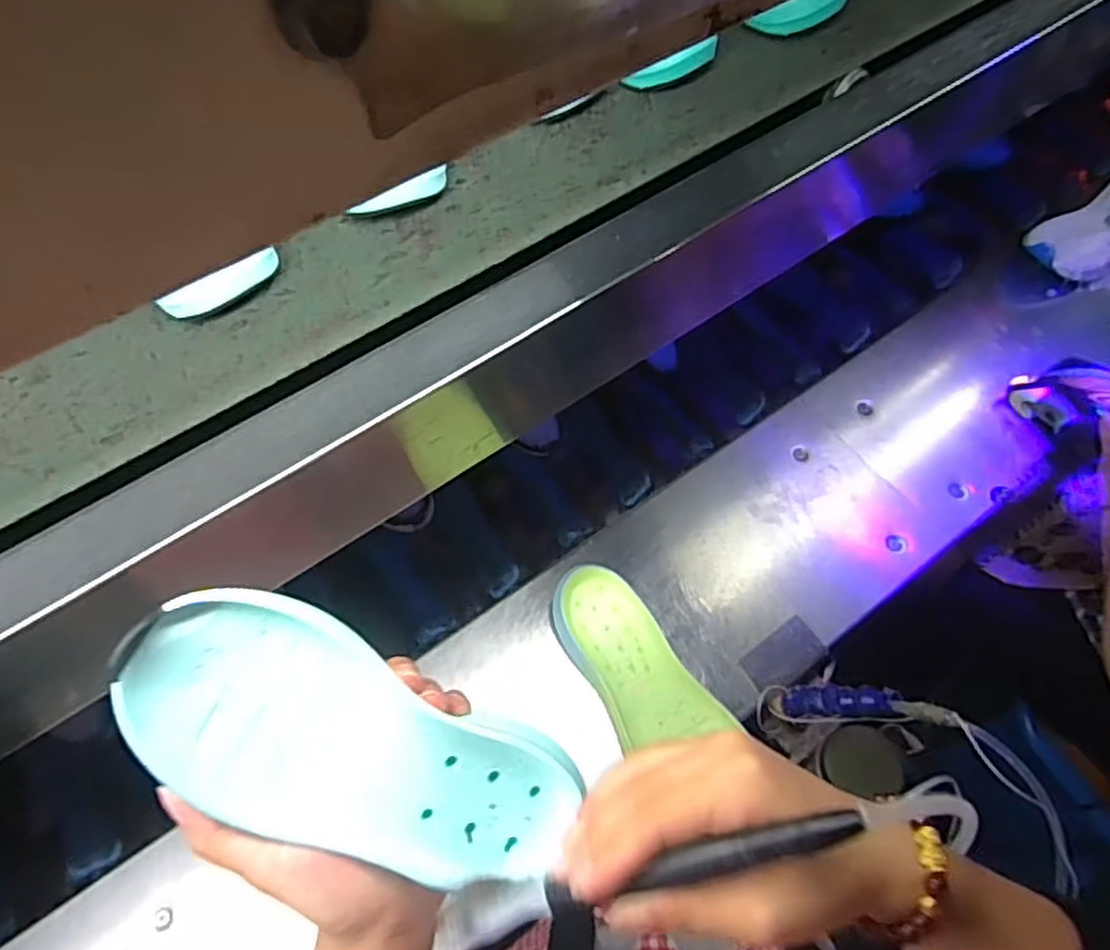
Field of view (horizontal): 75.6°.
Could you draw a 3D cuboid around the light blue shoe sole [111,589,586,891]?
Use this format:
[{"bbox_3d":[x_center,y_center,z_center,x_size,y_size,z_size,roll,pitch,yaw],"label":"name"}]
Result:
[{"bbox_3d":[-0.078,0.112,0.293,0.189,0.021,0.073,33,61,-17],"label":"light blue shoe sole"}]

